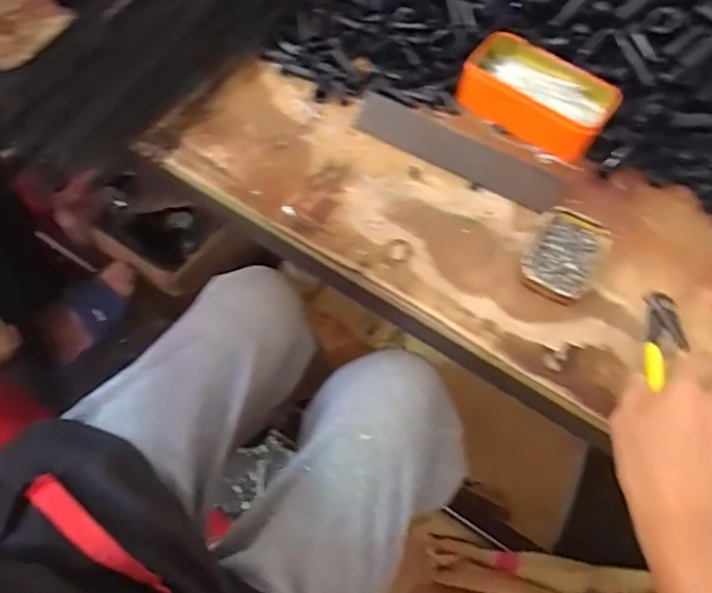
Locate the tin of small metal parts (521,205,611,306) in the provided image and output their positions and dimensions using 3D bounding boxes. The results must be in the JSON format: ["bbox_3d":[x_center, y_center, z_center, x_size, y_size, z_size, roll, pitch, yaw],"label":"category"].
[{"bbox_3d":[0.191,-0.035,0.527,0.064,0.020,0.089,29,65,12],"label":"tin of small metal parts"}]

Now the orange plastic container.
[{"bbox_3d":[0.190,-0.212,0.603,0.149,0.048,0.085,30,65,13],"label":"orange plastic container"}]

